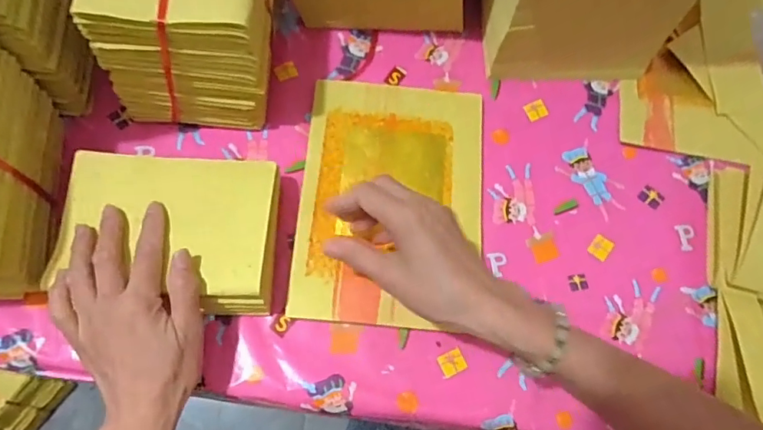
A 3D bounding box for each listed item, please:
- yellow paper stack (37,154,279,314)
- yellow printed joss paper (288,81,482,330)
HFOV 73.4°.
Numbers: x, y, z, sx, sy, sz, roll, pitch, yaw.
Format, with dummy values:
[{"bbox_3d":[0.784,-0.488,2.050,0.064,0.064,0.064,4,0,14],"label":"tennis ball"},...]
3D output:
[{"bbox_3d":[-0.167,0.011,0.413,0.161,0.036,0.122,3,69,-1],"label":"yellow paper stack"},{"bbox_3d":[0.011,-0.017,0.459,0.158,0.010,0.227,4,69,0],"label":"yellow printed joss paper"}]

